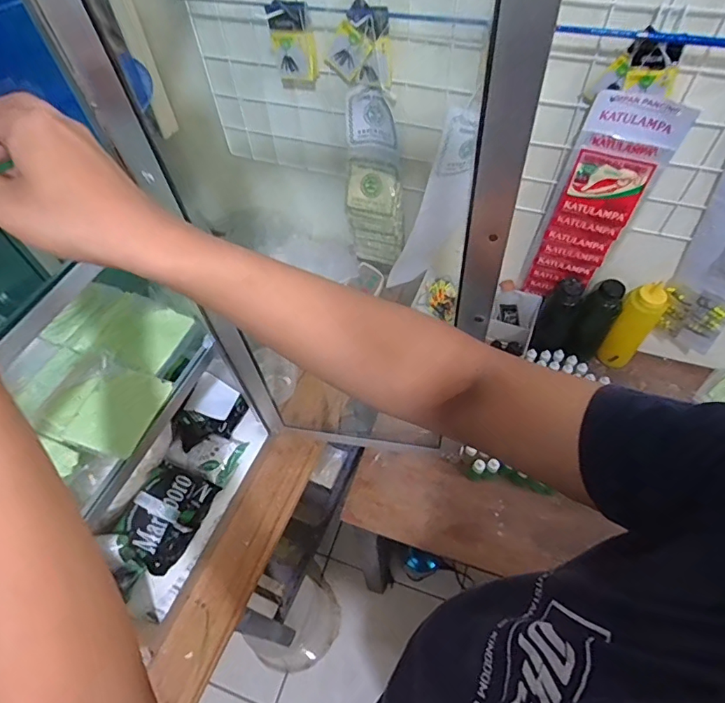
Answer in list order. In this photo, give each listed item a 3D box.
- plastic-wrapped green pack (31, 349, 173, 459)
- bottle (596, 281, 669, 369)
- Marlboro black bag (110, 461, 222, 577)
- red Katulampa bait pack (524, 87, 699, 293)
[{"bbox_3d":[-0.292,0.057,0.552,0.120,0.016,0.104,15,58,13],"label":"plastic-wrapped green pack"},{"bbox_3d":[0.484,-0.041,0.880,0.065,0.176,0.055,35,64,23],"label":"bottle"},{"bbox_3d":[-0.270,0.219,0.660,0.087,0.057,0.135,19,58,15],"label":"Marlboro black bag"},{"bbox_3d":[0.350,-0.210,0.737,0.121,0.358,0.028,15,58,12],"label":"red Katulampa bait pack"}]

